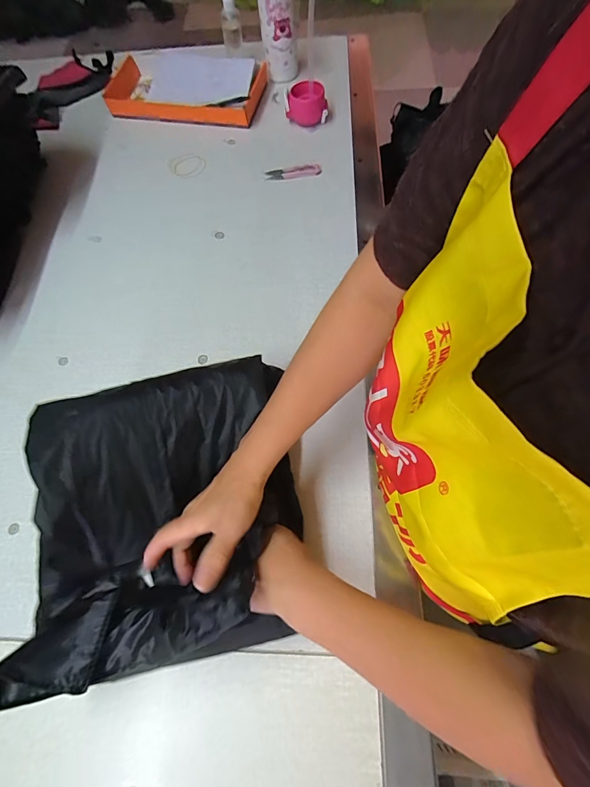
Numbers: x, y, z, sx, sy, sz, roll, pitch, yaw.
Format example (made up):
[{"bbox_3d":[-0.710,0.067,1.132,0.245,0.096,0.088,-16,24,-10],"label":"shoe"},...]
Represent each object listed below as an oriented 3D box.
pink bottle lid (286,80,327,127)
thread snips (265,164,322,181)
[{"bbox_3d":[0.026,-0.570,0.720,0.077,0.047,0.056,13,69,8],"label":"pink bottle lid"},{"bbox_3d":[-0.003,-0.413,0.683,0.102,0.007,0.027,-3,68,1],"label":"thread snips"}]

